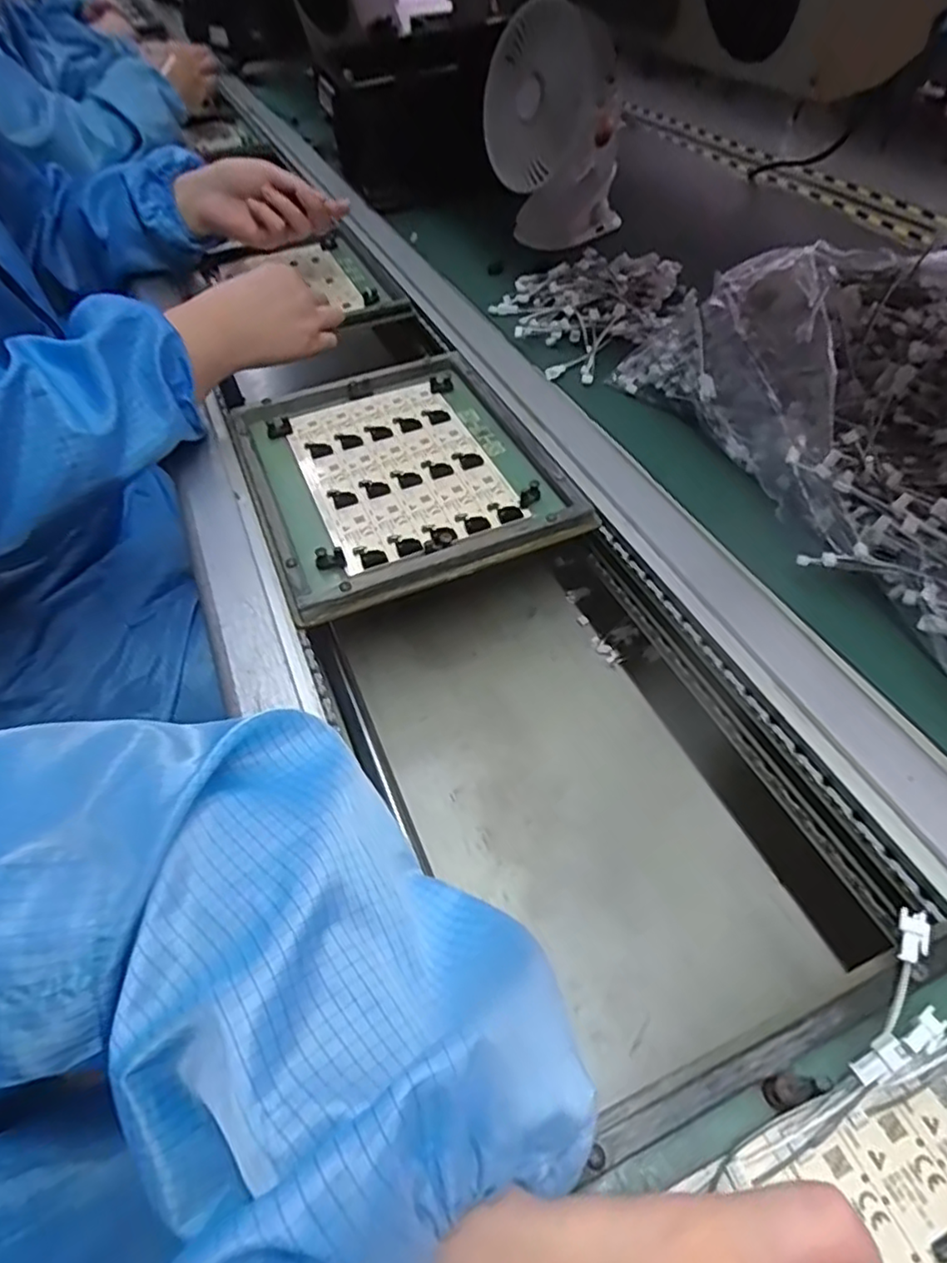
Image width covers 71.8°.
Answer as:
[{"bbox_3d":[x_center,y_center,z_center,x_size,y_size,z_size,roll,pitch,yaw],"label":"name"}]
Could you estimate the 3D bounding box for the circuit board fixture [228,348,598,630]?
[{"bbox_3d":[-0.060,-0.122,0.490,0.203,0.034,0.250,-19,50,-15],"label":"circuit board fixture"}]

